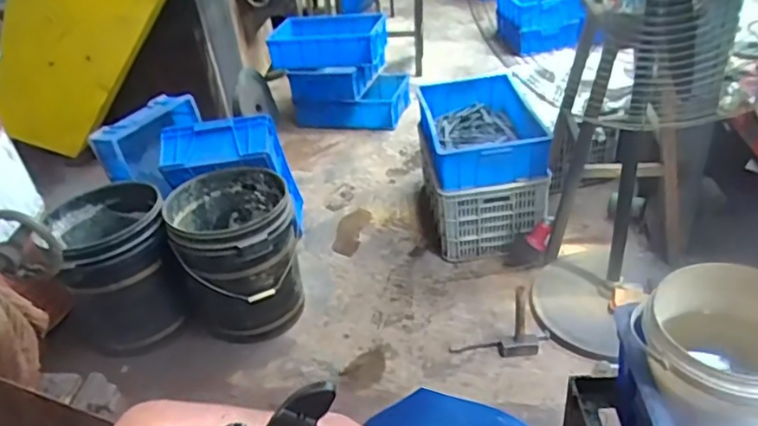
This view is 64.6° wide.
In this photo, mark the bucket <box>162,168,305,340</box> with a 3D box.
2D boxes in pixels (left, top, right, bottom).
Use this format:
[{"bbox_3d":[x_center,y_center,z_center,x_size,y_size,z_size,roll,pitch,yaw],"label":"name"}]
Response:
[{"bbox_3d":[-0.415,0.131,1.806,0.342,0.388,0.366,-5,33,3],"label":"bucket"}]

